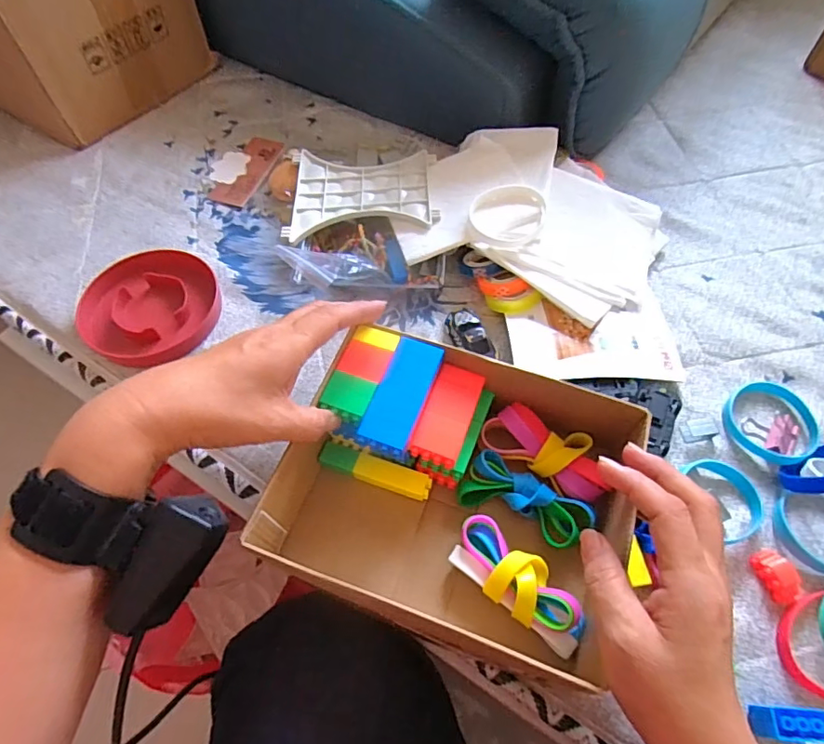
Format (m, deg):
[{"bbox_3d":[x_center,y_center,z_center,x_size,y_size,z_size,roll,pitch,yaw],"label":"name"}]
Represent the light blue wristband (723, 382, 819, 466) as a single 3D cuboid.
[{"bbox_3d":[0.279,0.040,0.408,0.062,0.013,0.067,-1,60,1],"label":"light blue wristband"}]

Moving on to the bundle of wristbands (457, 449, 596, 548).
[{"bbox_3d":[0.078,0.090,0.359,0.085,0.030,0.036,25,63,15],"label":"bundle of wristbands"}]

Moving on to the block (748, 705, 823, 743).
[{"bbox_3d":[0.224,0.207,0.307,0.029,0.029,0.016,2,60,2],"label":"block"}]

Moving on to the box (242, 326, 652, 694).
[{"bbox_3d":[0.036,0.071,0.349,0.216,0.071,0.176,17,62,11],"label":"box"}]

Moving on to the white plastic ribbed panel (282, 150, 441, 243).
[{"bbox_3d":[-0.049,-0.175,0.508,0.136,0.009,0.114,-1,60,0],"label":"white plastic ribbed panel"}]

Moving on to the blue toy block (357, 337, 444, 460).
[{"bbox_3d":[-0.007,0.015,0.345,0.033,0.011,0.079,17,62,11],"label":"blue toy block"}]

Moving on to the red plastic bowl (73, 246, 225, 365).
[{"bbox_3d":[-0.237,-0.059,0.473,0.119,0.026,0.108,19,62,12],"label":"red plastic bowl"}]

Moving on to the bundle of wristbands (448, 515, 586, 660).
[{"bbox_3d":[0.067,0.132,0.330,0.091,0.038,0.037,34,66,19],"label":"bundle of wristbands"}]

